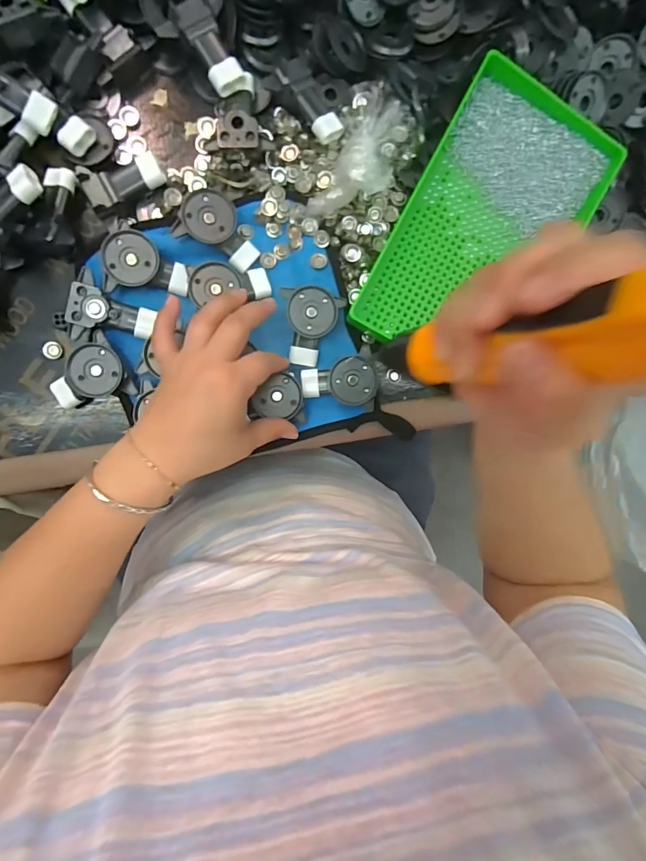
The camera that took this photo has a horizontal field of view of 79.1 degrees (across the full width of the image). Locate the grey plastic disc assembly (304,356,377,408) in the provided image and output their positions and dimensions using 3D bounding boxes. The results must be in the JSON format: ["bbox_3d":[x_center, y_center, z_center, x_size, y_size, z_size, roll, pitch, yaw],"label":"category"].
[{"bbox_3d":[0.015,-0.045,0.346,0.063,0.018,0.040,7,95,-8],"label":"grey plastic disc assembly"}]

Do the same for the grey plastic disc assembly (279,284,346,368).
[{"bbox_3d":[-0.014,-0.091,0.341,0.053,0.020,0.065,17,93,-9],"label":"grey plastic disc assembly"}]

